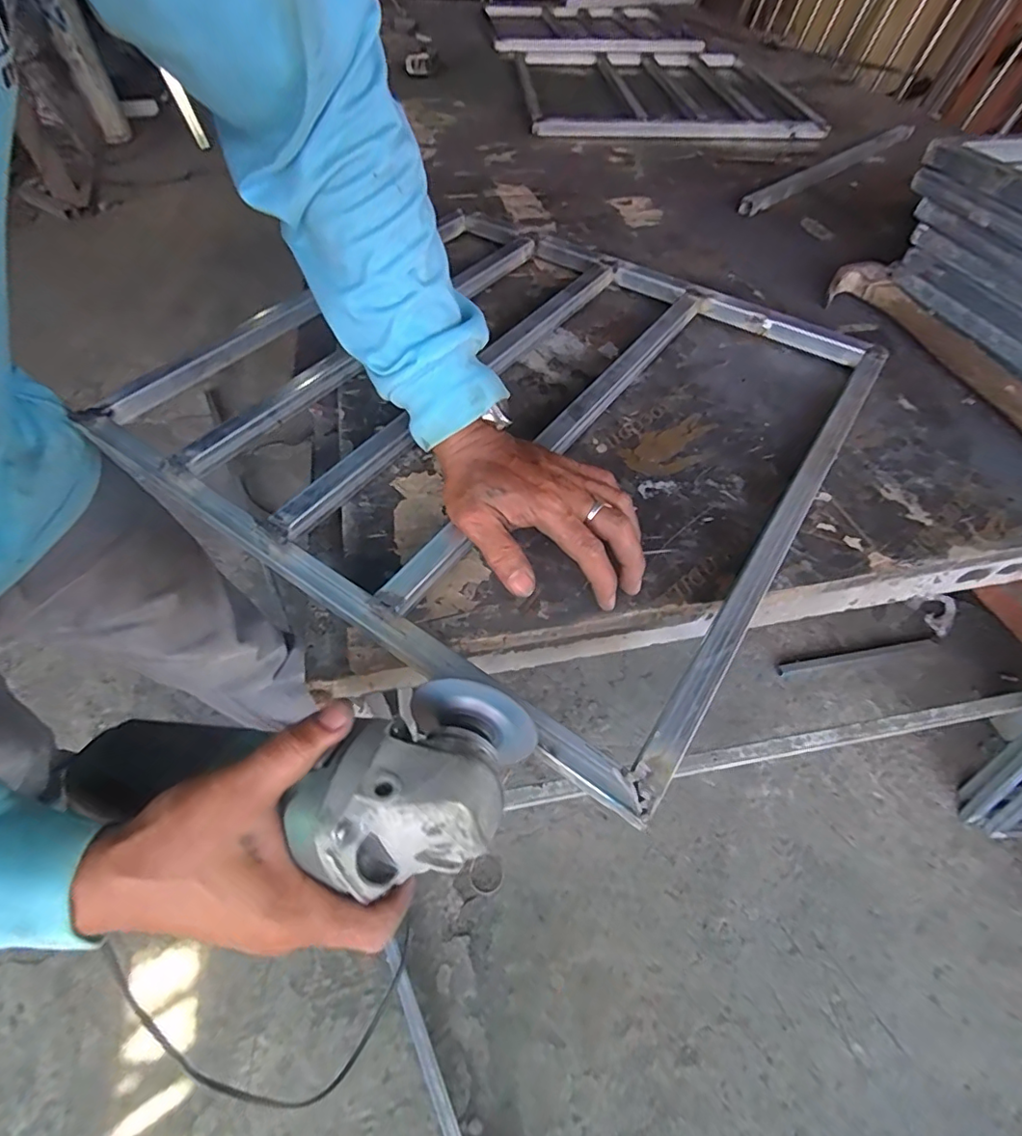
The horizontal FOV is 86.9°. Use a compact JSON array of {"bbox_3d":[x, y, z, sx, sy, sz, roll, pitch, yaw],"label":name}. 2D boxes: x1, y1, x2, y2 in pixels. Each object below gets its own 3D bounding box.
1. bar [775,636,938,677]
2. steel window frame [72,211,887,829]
[{"bbox_3d":[0.777,0.194,1.205,0.383,0.014,0.028,-9,52,-7],"label":"bar"},{"bbox_3d":[-0.005,-0.170,0.505,0.562,0.041,0.542,29,57,22],"label":"steel window frame"}]

